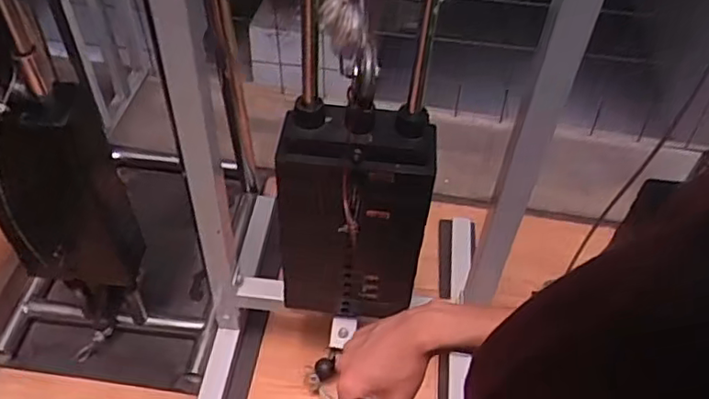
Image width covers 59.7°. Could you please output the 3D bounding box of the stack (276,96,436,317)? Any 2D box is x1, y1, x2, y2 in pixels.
[{"bbox_3d":[-0.007,0.044,1.127,0.258,0.470,0.113,-2,48,-6],"label":"stack"}]

